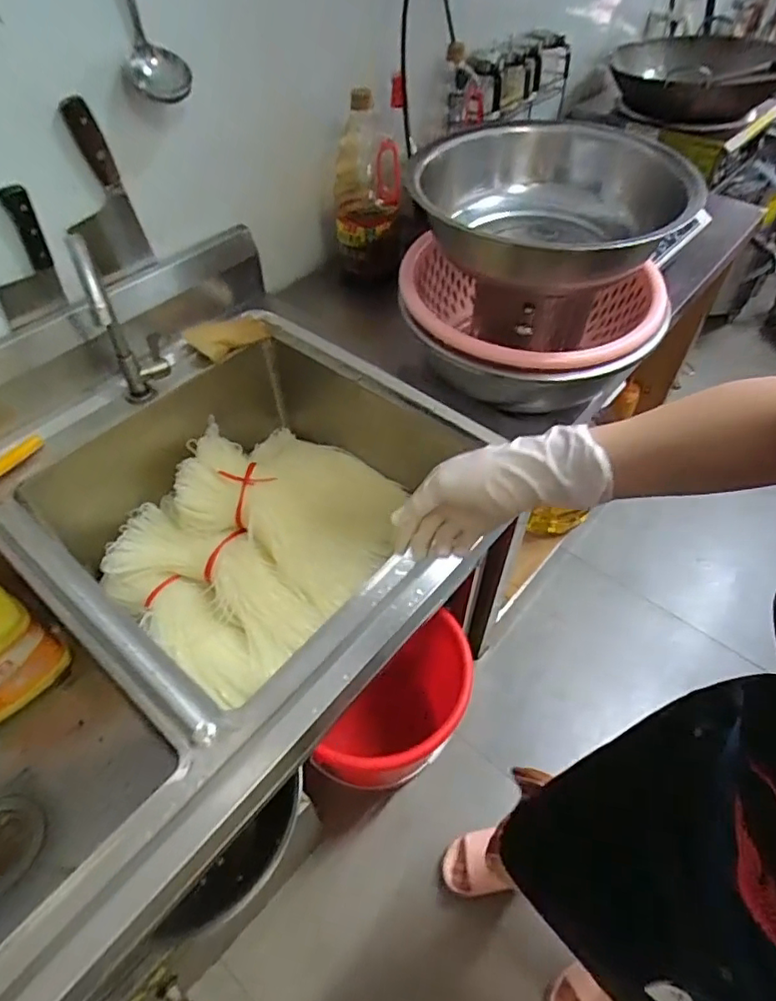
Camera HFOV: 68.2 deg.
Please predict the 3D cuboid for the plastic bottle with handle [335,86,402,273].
[{"bbox_3d":[-0.035,-0.531,0.960,0.115,0.252,0.104,-2,51,-2],"label":"plastic bottle with handle"}]

